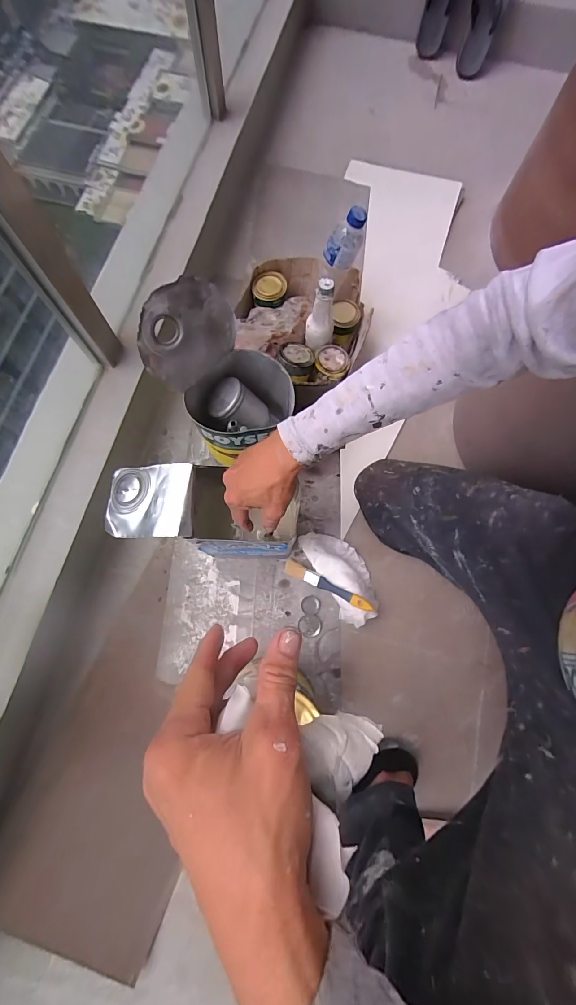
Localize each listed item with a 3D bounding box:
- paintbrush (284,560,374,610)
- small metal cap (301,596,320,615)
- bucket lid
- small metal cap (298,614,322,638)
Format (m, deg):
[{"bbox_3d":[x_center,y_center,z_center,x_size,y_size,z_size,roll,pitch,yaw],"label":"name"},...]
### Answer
[{"bbox_3d":[0.072,0.152,0.653,0.175,0.015,0.024,22,76,26],"label":"paintbrush"},{"bbox_3d":[0.043,0.193,0.672,0.034,0.011,0.034,0,76,-1],"label":"small metal cap"},{"bbox_3d":[-0.142,-0.239,0.522,0.147,0.140,0.024,-37,55,-24],"label":"bucket lid"},{"bbox_3d":[0.041,0.229,0.666,0.043,0.004,0.038,27,78,5],"label":"small metal cap"}]

